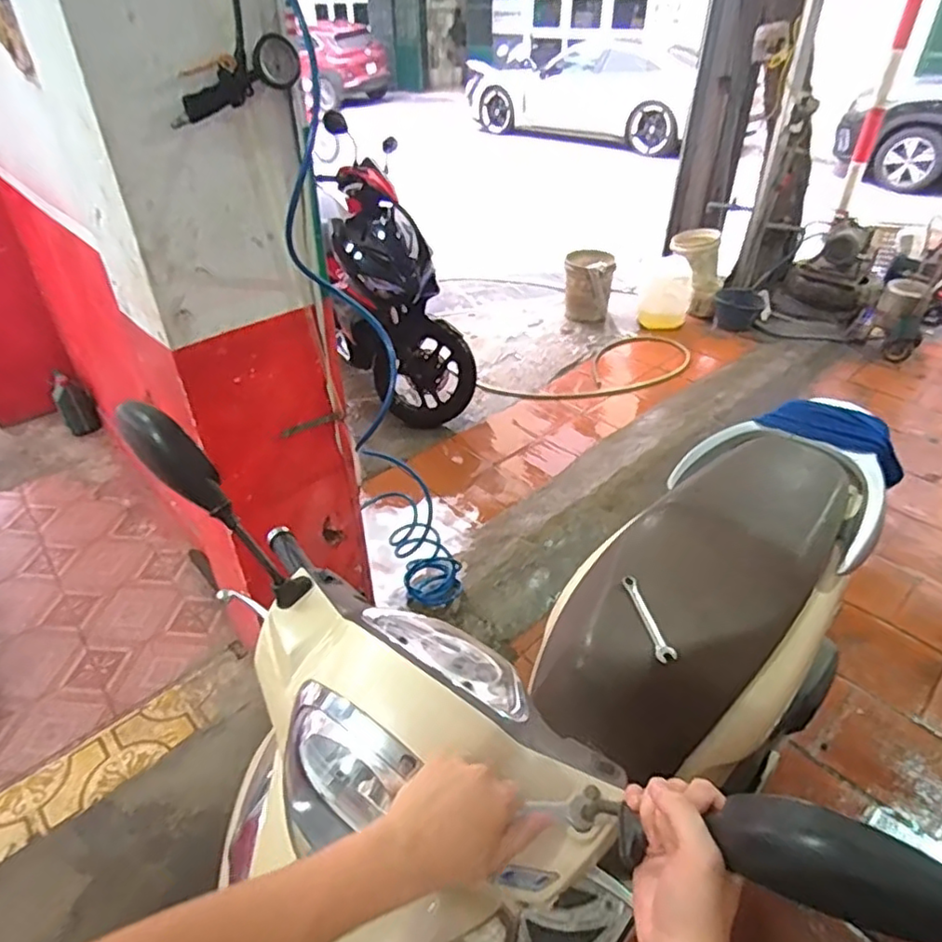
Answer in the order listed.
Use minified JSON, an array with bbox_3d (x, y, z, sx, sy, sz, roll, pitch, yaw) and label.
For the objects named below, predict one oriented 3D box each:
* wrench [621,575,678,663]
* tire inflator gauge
[{"bbox_3d":[0.290,0.241,1.036,0.034,0.008,0.176,-8,38,-9],"label":"wrench"},{"bbox_3d":[-0.388,-0.636,1.021,0.237,0.082,0.038,-34,45,-8],"label":"tire inflator gauge"}]

